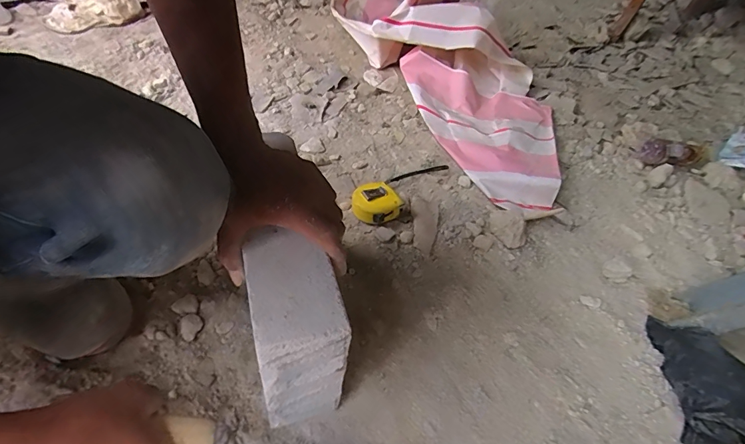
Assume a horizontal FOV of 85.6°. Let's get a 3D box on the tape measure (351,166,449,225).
[{"bbox_3d":[0.052,-0.069,0.712,0.080,0.044,0.218,35,55,22],"label":"tape measure"}]

